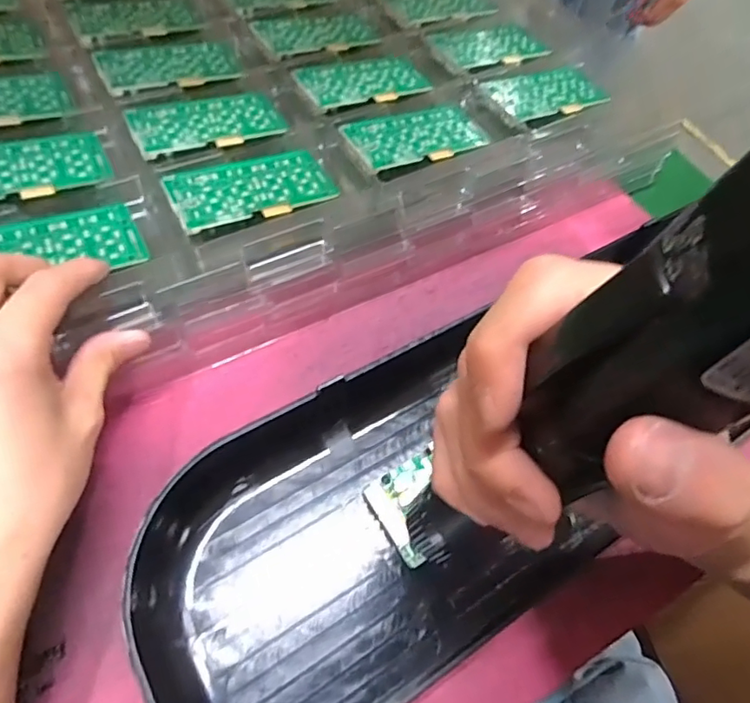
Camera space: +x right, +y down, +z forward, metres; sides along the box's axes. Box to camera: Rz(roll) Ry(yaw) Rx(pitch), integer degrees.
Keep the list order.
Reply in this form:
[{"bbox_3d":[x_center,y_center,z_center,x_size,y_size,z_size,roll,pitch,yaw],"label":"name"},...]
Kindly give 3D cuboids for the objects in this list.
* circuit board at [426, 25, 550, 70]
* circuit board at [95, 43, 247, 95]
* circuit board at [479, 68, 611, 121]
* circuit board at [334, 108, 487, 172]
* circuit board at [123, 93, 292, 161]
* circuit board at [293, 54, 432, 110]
[{"bbox_3d":[0.088,-0.246,0.435,0.093,0.008,0.050,-23,65,-20],"label":"circuit board"},{"bbox_3d":[-0.142,-0.202,0.386,0.097,0.004,0.049,-18,62,-24],"label":"circuit board"},{"bbox_3d":[0.128,-0.192,0.403,0.090,0.006,0.045,-25,65,-21],"label":"circuit board"},{"bbox_3d":[0.028,-0.145,0.364,0.094,0.010,0.047,-21,64,-20],"label":"circuit board"},{"bbox_3d":[-0.108,-0.149,0.355,0.094,0.005,0.050,-24,64,-26],"label":"circuit board"},{"bbox_3d":[-0.009,-0.198,0.397,0.095,0.010,0.050,-28,66,-22],"label":"circuit board"}]

